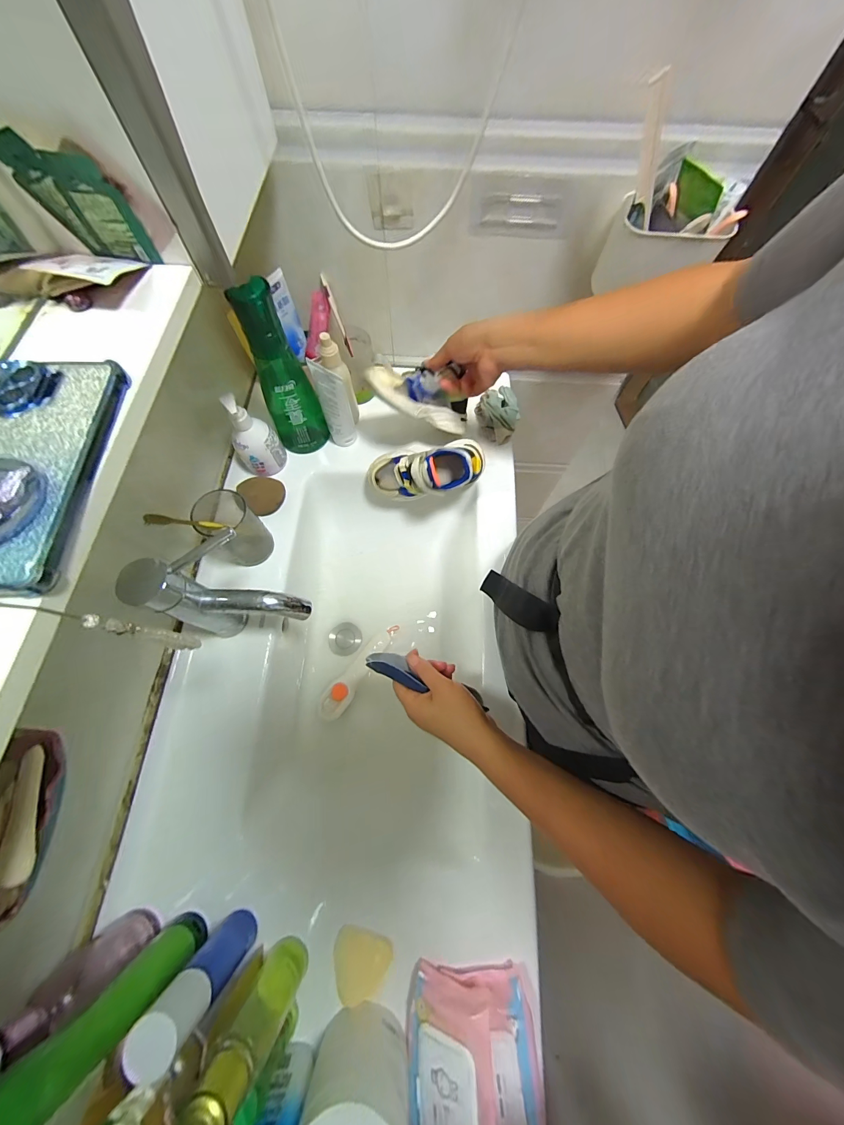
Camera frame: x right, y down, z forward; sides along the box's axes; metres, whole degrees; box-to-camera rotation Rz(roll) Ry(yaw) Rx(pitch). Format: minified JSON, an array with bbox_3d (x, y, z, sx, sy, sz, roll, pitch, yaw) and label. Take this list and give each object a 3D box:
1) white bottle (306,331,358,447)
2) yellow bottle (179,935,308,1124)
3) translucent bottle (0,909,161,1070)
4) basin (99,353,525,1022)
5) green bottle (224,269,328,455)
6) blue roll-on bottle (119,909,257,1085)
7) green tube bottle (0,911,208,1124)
[{"bbox_3d":[-0.138,-0.261,0.574,0.052,0.161,0.068,0,69,-1],"label":"white bottle"},{"bbox_3d":[-0.148,0.405,0.309,0.051,0.153,0.044,-35,73,-13],"label":"yellow bottle"},{"bbox_3d":[-0.316,0.381,0.326,0.052,0.139,0.040,28,71,10],"label":"translucent bottle"},{"bbox_3d":[-0.104,0.097,0.553,0.463,0.199,0.738,2,69,1],"label":"basin"},{"bbox_3d":[-0.205,-0.266,0.522,0.078,0.255,0.070,-20,70,-8],"label":"green bottle"},{"bbox_3d":[-0.200,0.379,0.323,0.039,0.142,0.033,27,71,10],"label":"blue roll-on bottle"},{"bbox_3d":[-0.258,0.369,0.288,0.042,0.217,0.043,-40,74,-14],"label":"green tube bottle"}]

